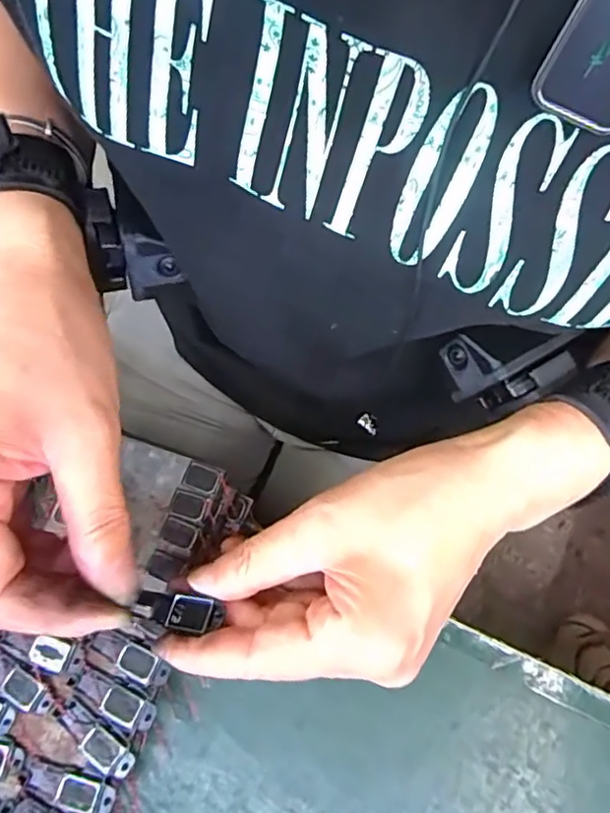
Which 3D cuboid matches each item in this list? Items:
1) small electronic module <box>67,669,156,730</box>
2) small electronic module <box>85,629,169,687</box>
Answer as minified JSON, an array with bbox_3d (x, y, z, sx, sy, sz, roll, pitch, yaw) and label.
[{"bbox_3d":[-0.083,0.125,0.253,0.040,0.004,0.013,25,75,7],"label":"small electronic module"},{"bbox_3d":[-0.077,0.109,0.256,0.037,0.005,0.015,21,75,6],"label":"small electronic module"}]

